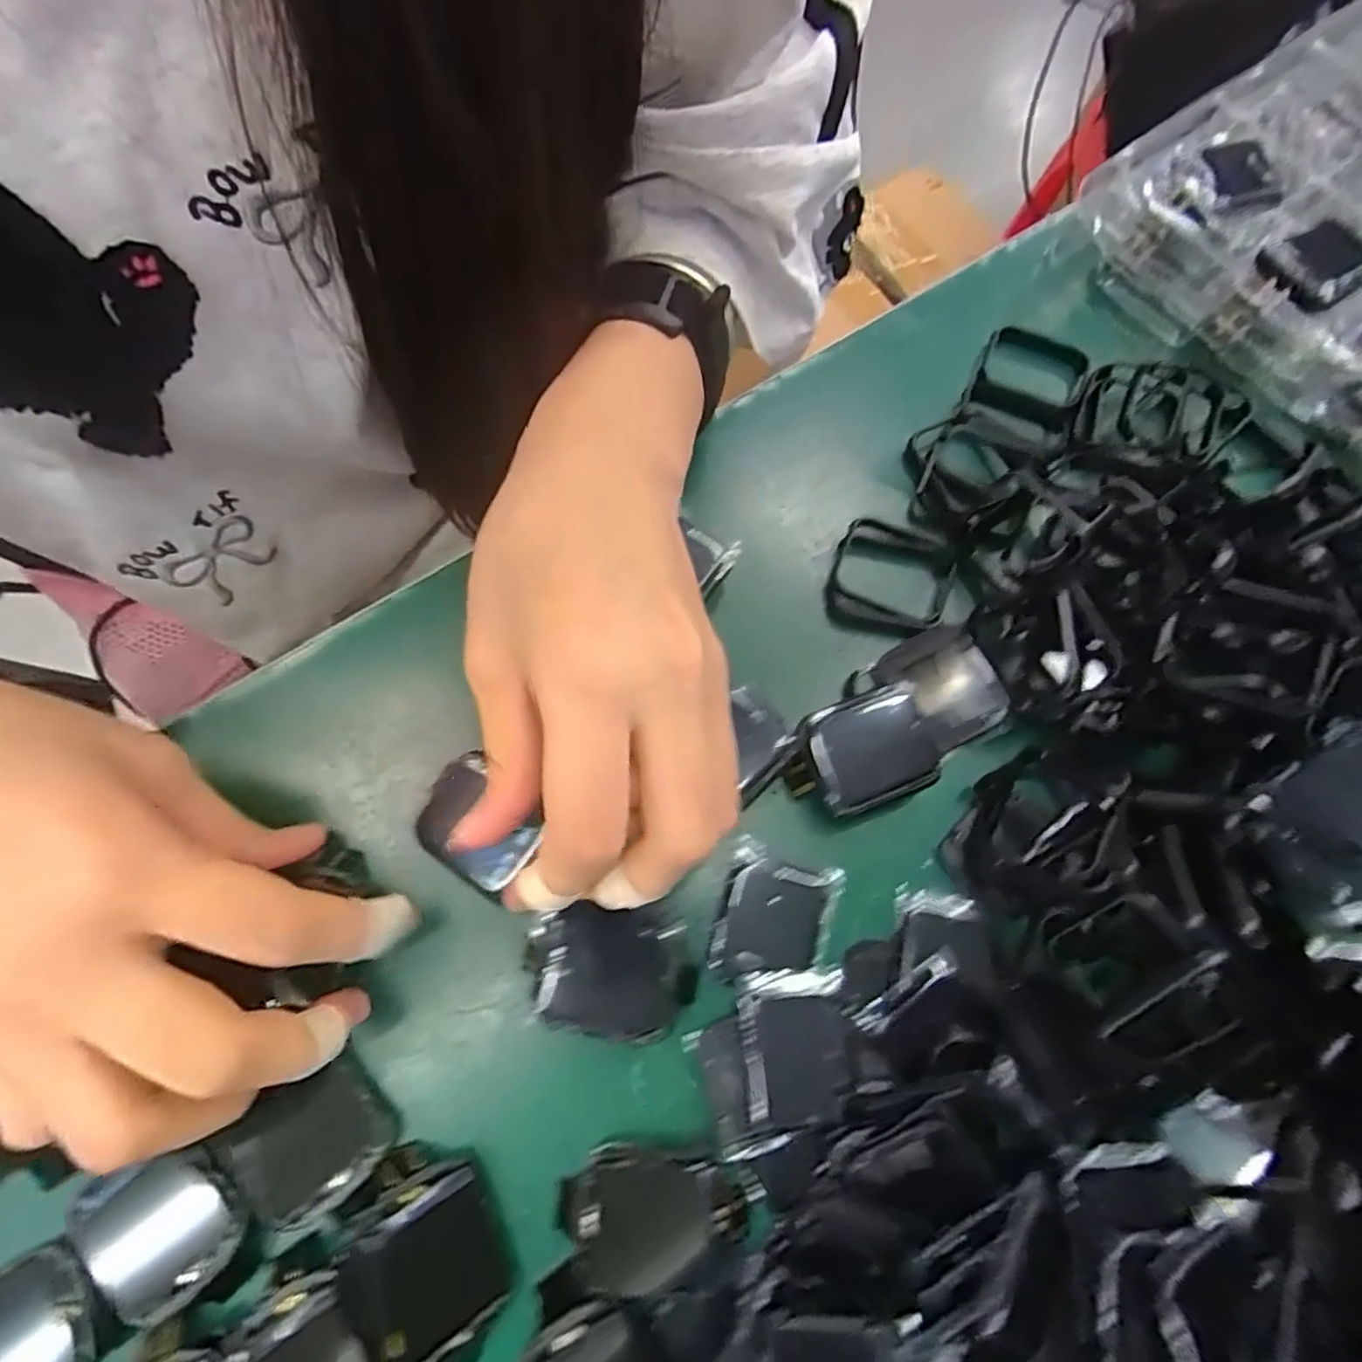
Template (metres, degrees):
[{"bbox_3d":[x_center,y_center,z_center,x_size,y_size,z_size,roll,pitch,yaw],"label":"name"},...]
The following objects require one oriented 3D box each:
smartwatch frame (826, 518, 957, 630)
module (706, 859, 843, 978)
[{"bbox_3d":[0.080,-0.040,0.262,0.046,0.012,0.041,16,71,3],"label":"smartwatch frame"},{"bbox_3d":[0.030,0.078,0.222,0.037,0.005,0.035,9,71,1],"label":"module"}]

